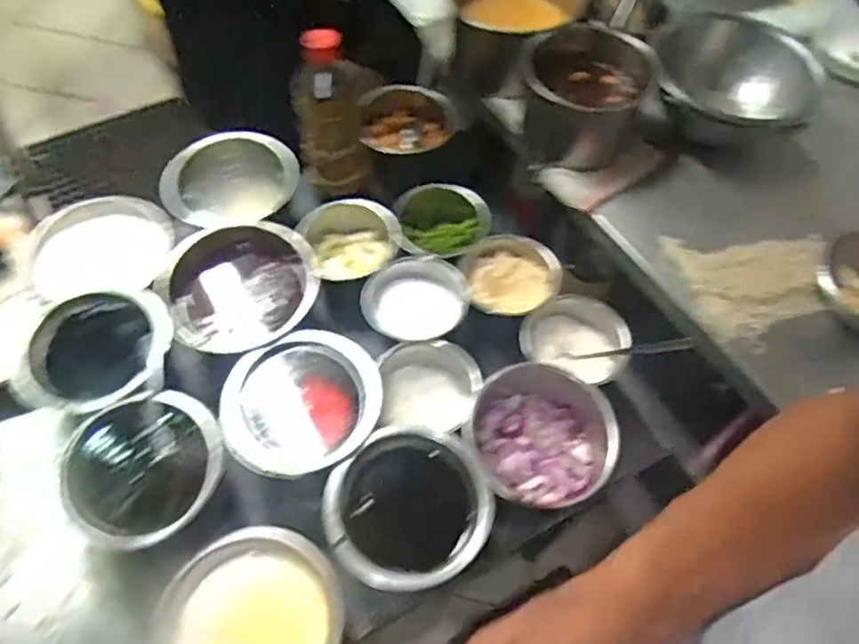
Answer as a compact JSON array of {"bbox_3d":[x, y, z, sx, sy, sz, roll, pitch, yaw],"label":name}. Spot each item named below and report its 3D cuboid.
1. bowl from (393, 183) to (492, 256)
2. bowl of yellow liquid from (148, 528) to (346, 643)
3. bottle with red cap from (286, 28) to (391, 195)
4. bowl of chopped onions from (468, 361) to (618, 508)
[{"bbox_3d":[0.013,-0.118,0.868,0.114,0.082,0.120,2,57,-2],"label":"bowl"},{"bbox_3d":[-0.175,0.305,0.634,0.179,0.081,0.170,2,57,-2],"label":"bowl of yellow liquid"},{"bbox_3d":[-0.114,-0.256,0.807,0.097,0.201,0.068,-15,60,-13],"label":"bottle with red cap"},{"bbox_3d":[0.120,0.130,0.712,0.158,0.090,0.146,2,57,-2],"label":"bowl of chopped onions"}]

